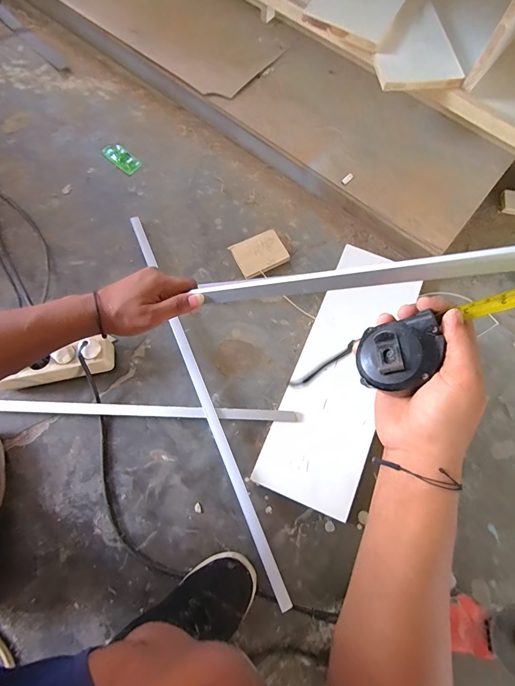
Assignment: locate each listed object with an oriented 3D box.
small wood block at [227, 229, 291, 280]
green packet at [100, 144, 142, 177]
[{"bbox_3d":[0.004,-0.186,0.735,0.101,0.023,0.075,-25,76,-8],"label":"small wood block"},{"bbox_3d":[-0.311,-0.425,0.812,0.097,0.010,0.044,39,77,10],"label":"green packet"}]

